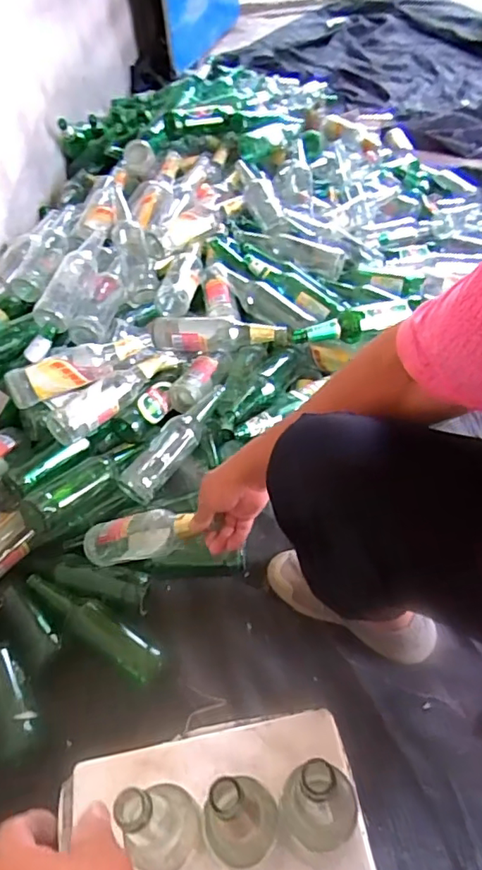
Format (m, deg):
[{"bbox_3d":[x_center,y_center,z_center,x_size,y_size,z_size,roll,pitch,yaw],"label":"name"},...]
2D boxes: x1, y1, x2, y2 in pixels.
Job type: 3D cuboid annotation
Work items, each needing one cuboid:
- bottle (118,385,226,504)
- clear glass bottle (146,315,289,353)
[{"bbox_3d":[-0.120,0.005,1.005,0.080,0.058,0.266,31,72,28],"label":"bottle"},{"bbox_3d":[-0.040,-0.198,1.101,0.274,0.067,0.069,-3,49,3],"label":"clear glass bottle"}]

